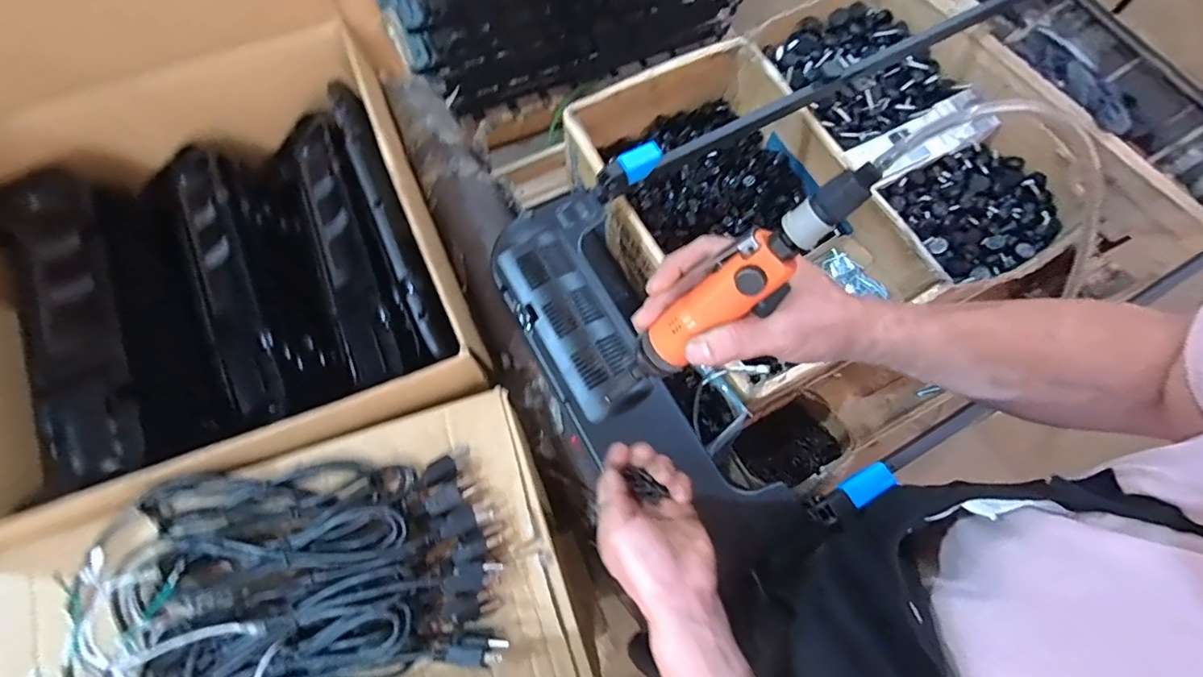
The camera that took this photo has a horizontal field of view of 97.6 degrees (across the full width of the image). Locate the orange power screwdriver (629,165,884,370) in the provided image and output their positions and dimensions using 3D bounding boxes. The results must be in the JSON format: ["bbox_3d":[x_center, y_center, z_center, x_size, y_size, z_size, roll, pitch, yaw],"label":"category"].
[{"bbox_3d":[0.094,-0.037,0.358,0.035,0.210,0.038,-11,65,-48],"label":"orange power screwdriver"}]

